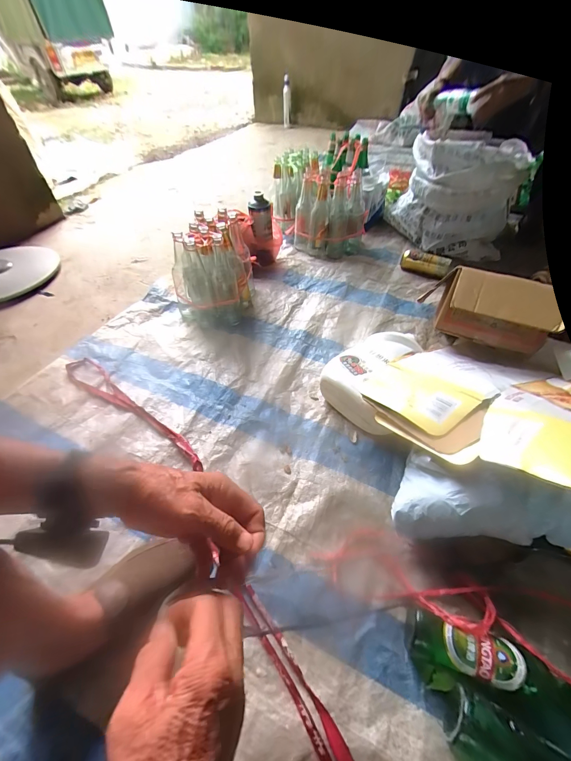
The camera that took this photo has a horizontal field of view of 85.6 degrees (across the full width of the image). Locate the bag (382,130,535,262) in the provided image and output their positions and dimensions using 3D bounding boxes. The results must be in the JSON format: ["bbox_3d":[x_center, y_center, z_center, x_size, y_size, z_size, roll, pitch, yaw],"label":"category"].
[{"bbox_3d":[0.607,-0.666,1.118,0.302,0.336,0.368,-19,51,-13],"label":"bag"}]

